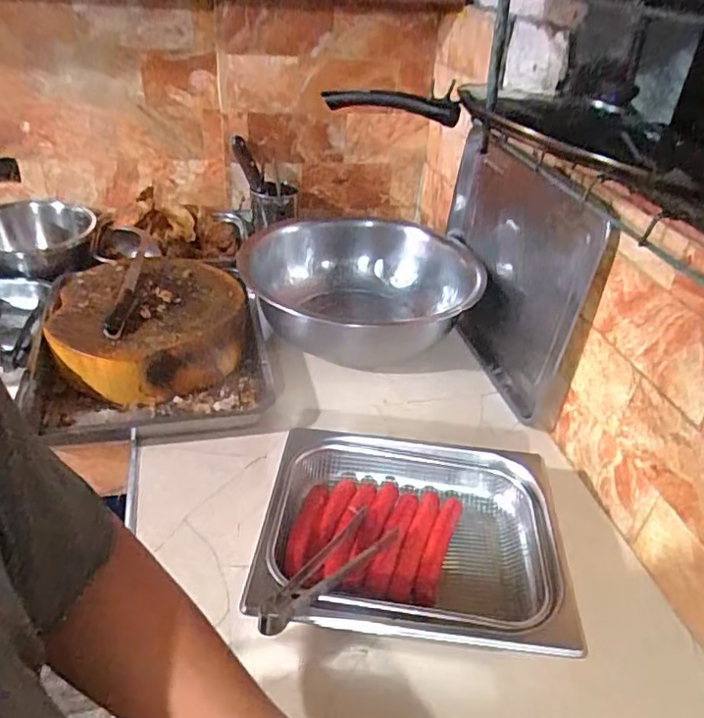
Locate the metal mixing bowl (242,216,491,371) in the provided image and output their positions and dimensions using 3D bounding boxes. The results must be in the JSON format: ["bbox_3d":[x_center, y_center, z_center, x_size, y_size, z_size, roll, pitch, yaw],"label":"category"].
[{"bbox_3d":[0.016,-0.106,1.034,0.382,0.152,0.387,3,35,-2],"label":"metal mixing bowl"}]

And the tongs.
[{"bbox_3d":[-0.025,0.212,0.591,0.056,0.022,0.211,25,27,26],"label":"tongs"}]

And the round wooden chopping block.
[{"bbox_3d":[-0.325,-0.059,0.945,0.297,0.098,0.311,-2,35,-9],"label":"round wooden chopping block"}]

